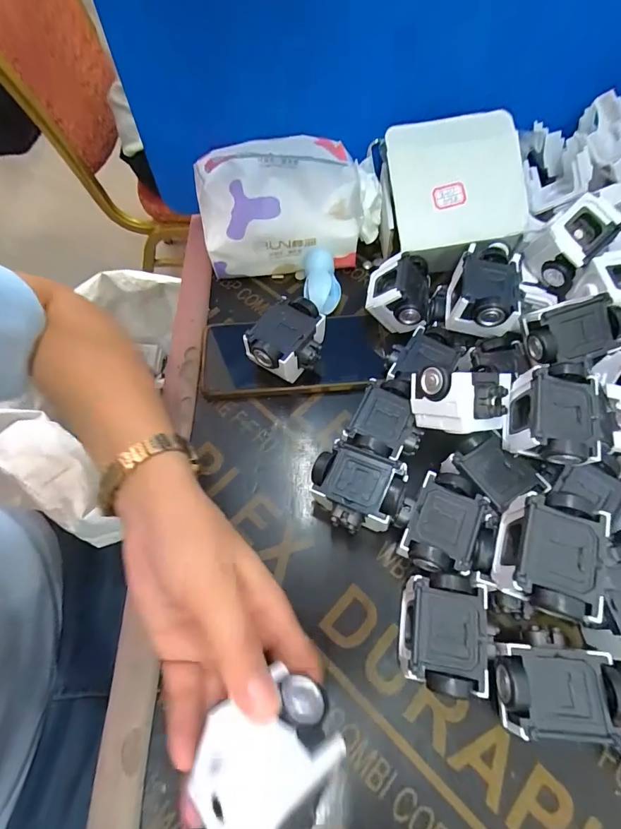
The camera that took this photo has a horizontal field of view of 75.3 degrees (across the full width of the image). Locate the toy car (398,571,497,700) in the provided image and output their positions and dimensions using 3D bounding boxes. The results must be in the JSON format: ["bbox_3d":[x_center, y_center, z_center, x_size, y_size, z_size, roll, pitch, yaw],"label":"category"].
[{"bbox_3d":[0.081,0.132,0.244,0.051,0.047,0.058,7,62,5],"label":"toy car"}]

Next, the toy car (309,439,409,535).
[{"bbox_3d":[0.032,0.054,0.284,0.062,0.048,0.057,24,65,13],"label":"toy car"}]

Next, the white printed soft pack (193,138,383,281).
[{"bbox_3d":[-0.017,-0.198,0.375,0.168,0.079,0.079,-10,62,-4],"label":"white printed soft pack"}]

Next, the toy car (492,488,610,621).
[{"bbox_3d":[0.130,0.080,0.225,0.045,0.047,0.061,19,64,11],"label":"toy car"}]

